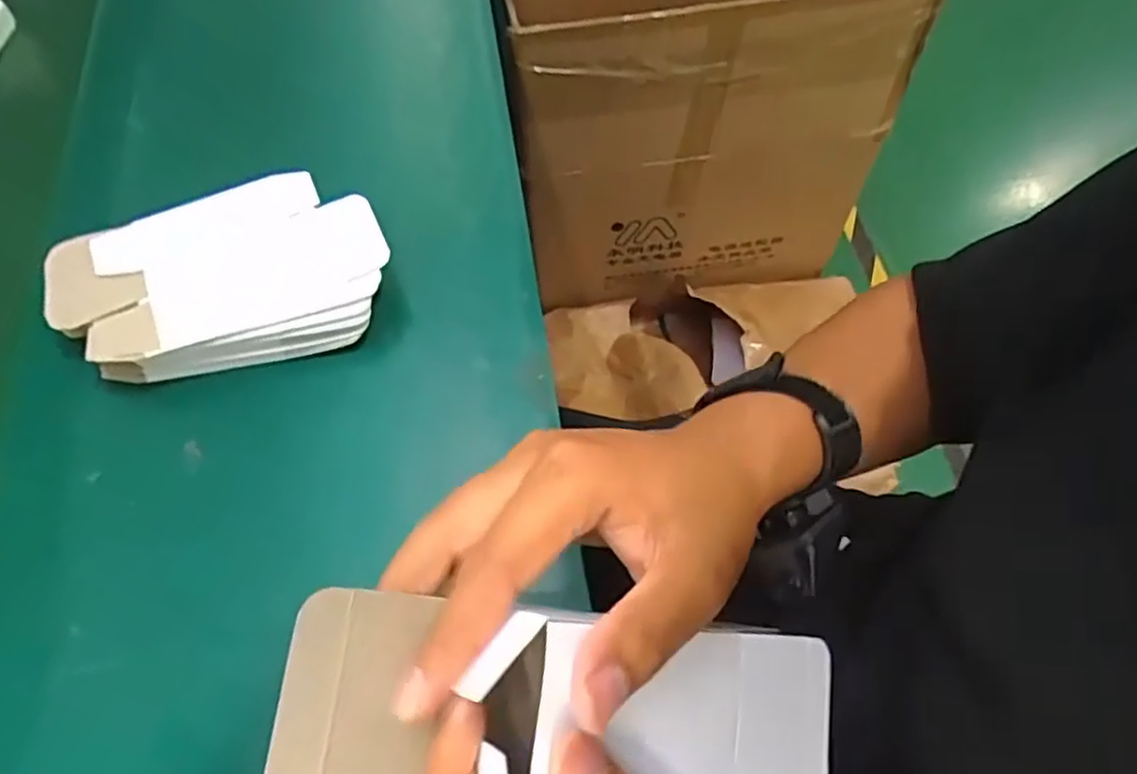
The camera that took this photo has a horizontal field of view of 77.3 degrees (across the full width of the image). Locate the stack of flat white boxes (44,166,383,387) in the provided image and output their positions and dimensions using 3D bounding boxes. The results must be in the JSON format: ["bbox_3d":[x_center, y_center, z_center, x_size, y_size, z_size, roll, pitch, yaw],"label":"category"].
[{"bbox_3d":[-0.222,-0.071,0.459,0.209,0.043,0.121,-11,69,-5],"label":"stack of flat white boxes"}]

